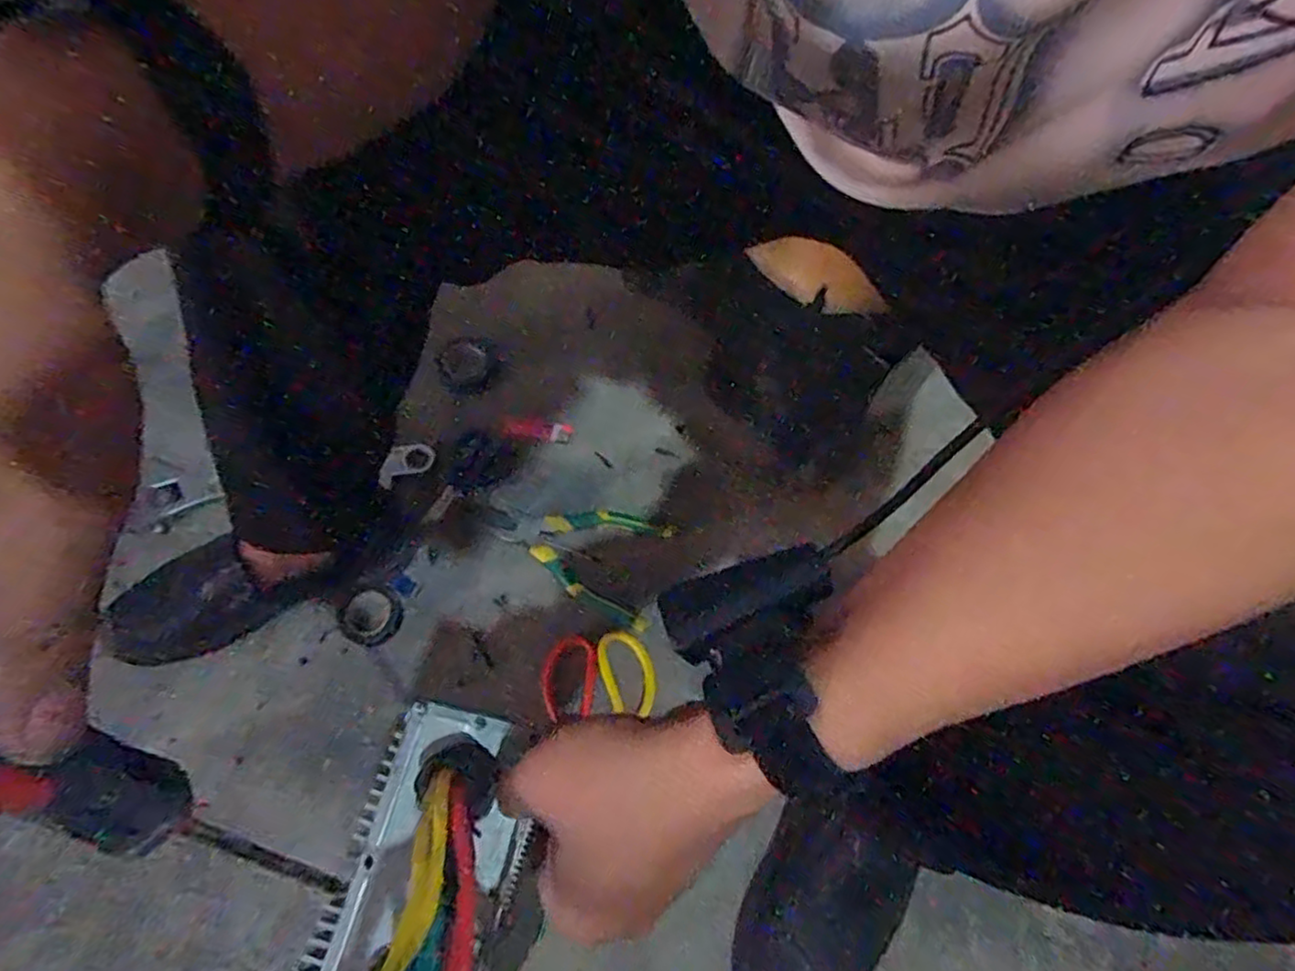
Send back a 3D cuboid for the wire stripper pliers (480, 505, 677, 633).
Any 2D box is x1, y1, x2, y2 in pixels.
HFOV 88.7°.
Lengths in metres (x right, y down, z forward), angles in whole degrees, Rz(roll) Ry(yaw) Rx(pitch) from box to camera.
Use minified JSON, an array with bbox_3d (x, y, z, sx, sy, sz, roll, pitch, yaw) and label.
[{"bbox_3d":[-0.087,0.066,0.685,0.204,0.027,0.111,14,67,7],"label":"wire stripper pliers"}]

